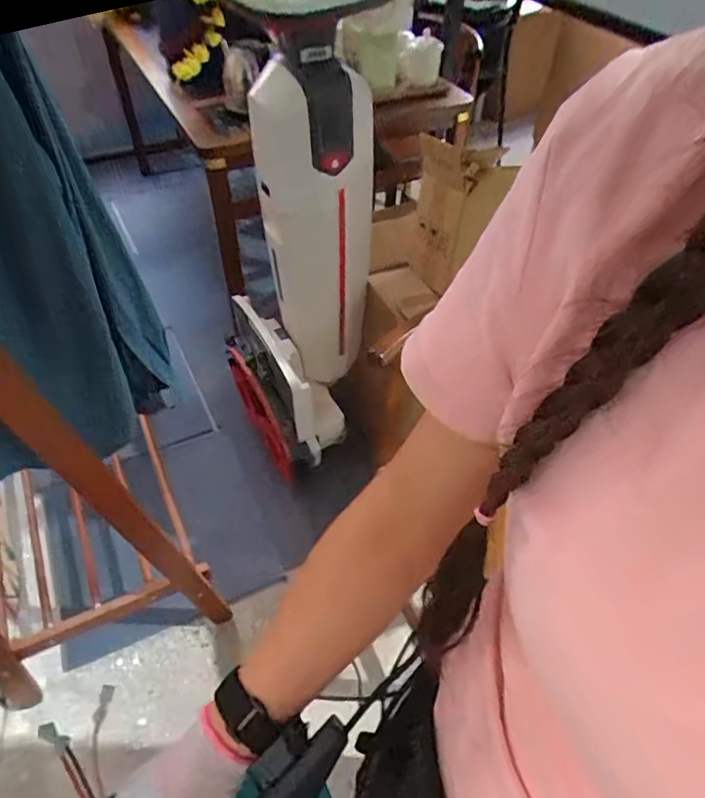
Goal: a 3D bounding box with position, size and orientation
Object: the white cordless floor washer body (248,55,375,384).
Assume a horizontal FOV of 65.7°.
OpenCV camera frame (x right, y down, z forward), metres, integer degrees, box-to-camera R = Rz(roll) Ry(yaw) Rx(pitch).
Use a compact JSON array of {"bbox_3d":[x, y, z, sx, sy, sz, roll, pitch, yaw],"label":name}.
[{"bbox_3d":[-0.078,-0.376,1.264,0.234,0.697,0.253,0,49,-2],"label":"white cordless floor washer body"}]

